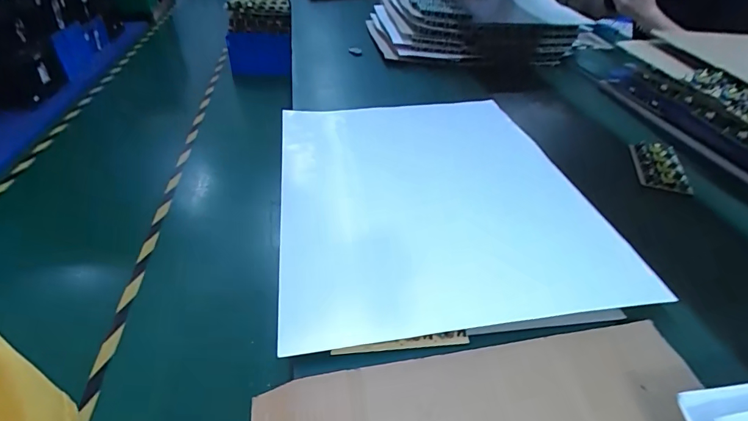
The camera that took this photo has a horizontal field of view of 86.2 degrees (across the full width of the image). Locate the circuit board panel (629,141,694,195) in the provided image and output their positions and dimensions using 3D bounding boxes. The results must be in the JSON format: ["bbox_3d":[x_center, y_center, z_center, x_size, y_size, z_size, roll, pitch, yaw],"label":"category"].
[{"bbox_3d":[0.489,-0.077,0.684,0.078,0.020,0.142,13,41,14],"label":"circuit board panel"}]

